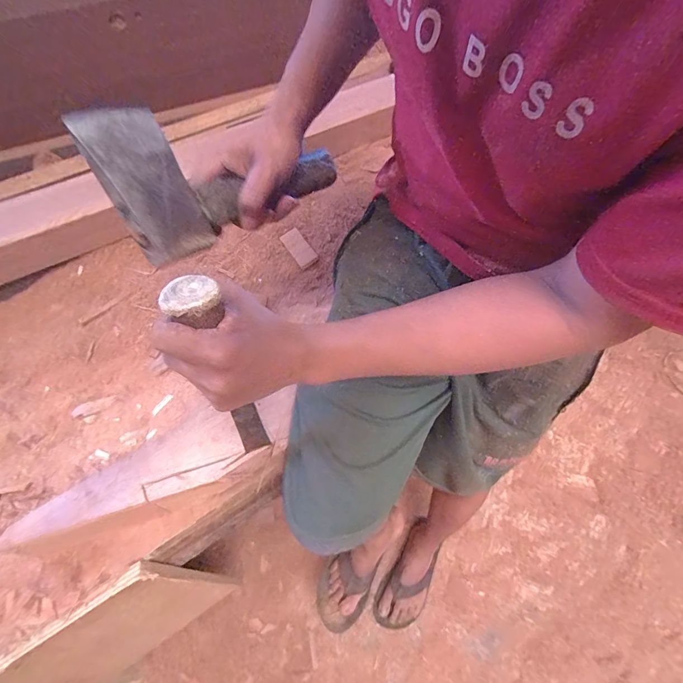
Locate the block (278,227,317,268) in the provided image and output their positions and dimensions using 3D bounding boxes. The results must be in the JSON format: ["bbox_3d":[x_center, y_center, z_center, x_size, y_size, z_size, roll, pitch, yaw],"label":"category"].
[{"bbox_3d":[-0.079,-0.172,0.686,0.038,0.004,0.071,-38,90,-11],"label":"block"}]

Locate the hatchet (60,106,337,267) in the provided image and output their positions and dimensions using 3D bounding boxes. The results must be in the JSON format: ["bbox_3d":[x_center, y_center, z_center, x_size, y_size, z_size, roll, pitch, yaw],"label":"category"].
[{"bbox_3d":[-0.106,-0.169,0.351,0.230,0.028,0.114,-44,109,-40],"label":"hatchet"}]

